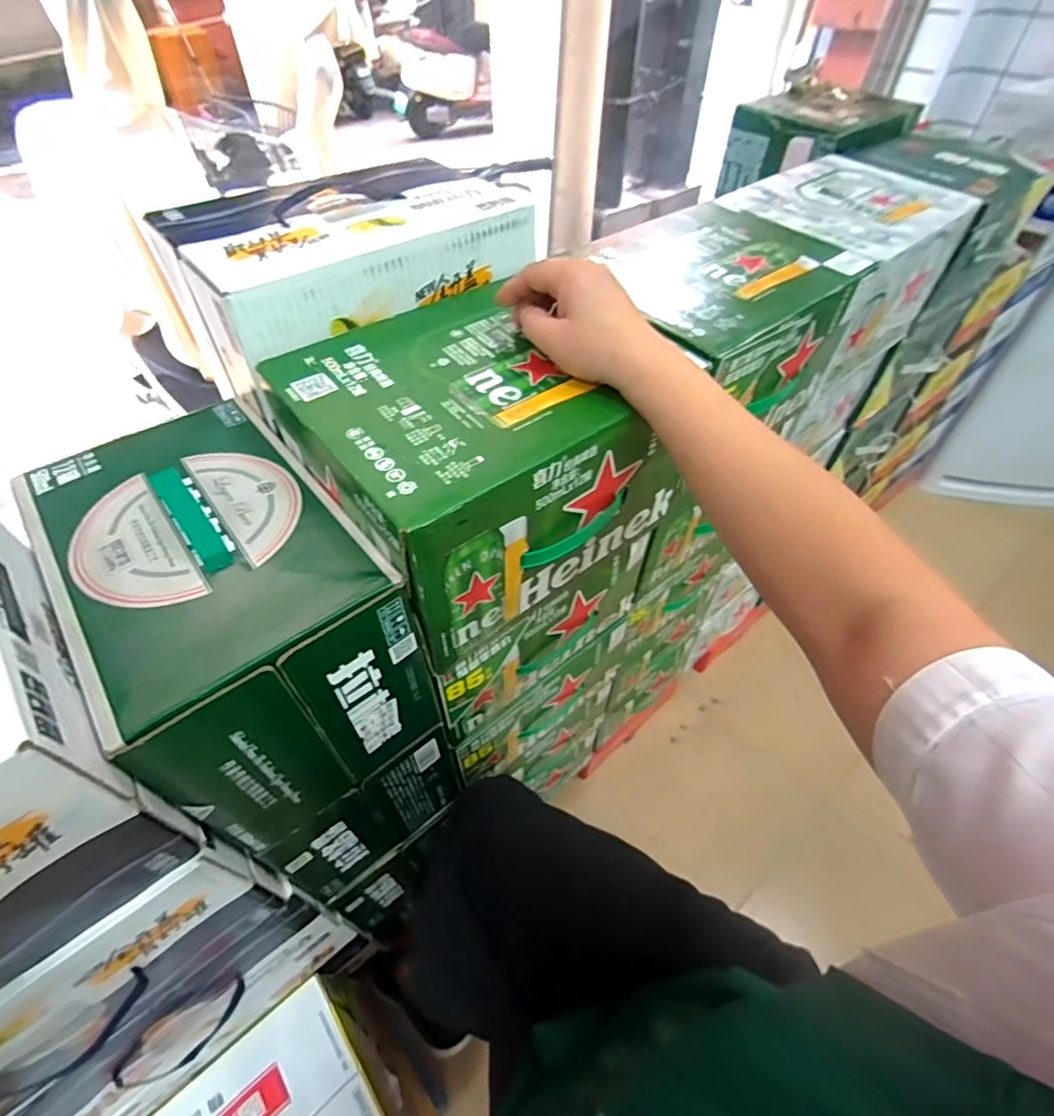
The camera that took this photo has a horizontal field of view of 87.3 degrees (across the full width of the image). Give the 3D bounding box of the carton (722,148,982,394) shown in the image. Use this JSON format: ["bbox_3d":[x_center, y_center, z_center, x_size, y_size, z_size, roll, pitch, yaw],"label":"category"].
[{"bbox_3d":[0.379,-0.371,0.712,0.309,0.167,0.215,-34,58,-26],"label":"carton"}]

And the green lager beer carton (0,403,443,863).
[{"bbox_3d":[-0.225,0.040,0.439,0.171,0.194,0.267,-33,57,-25],"label":"green lager beer carton"}]

